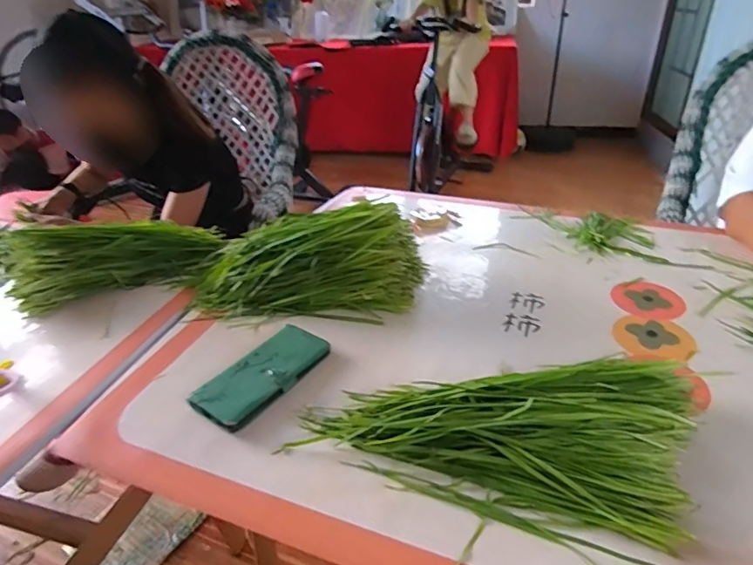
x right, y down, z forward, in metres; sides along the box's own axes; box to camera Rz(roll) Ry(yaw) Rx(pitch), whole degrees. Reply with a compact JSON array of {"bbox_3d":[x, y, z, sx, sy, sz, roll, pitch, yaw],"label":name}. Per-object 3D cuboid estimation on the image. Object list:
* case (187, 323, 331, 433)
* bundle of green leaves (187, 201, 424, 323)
[{"bbox_3d":[-0.131,0.102,0.582,0.077,0.019,0.162,17,36,30],"label":"case"},{"bbox_3d":[-0.100,-0.039,0.720,0.333,0.125,0.152,-1,31,2],"label":"bundle of green leaves"}]

